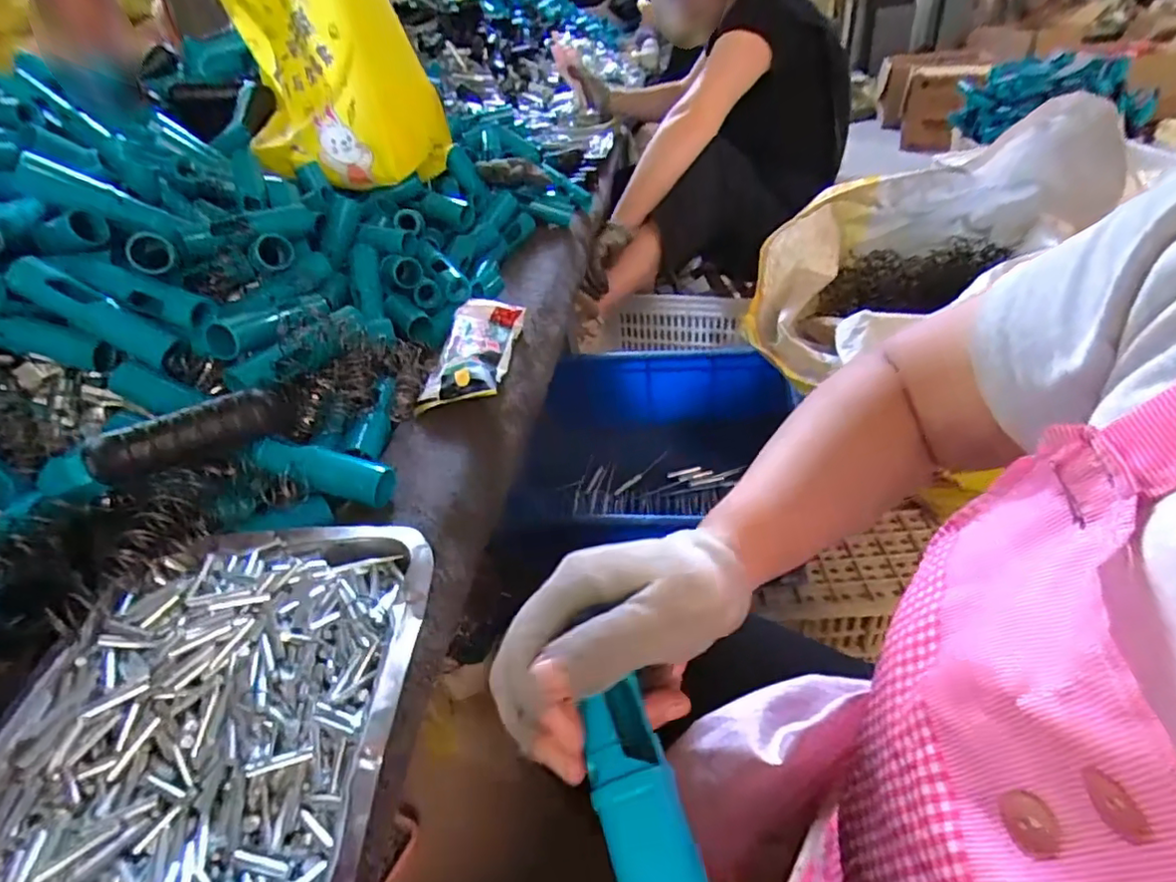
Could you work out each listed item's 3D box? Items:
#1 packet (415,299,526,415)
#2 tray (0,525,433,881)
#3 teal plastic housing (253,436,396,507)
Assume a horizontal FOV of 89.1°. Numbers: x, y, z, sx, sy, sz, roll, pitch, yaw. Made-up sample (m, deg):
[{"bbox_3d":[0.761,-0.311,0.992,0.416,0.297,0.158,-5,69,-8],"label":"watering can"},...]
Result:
[{"bbox_3d":[-0.105,-0.086,0.559,0.065,0.023,0.167,-2,37,6],"label":"packet"},{"bbox_3d":[-0.172,0.136,0.258,0.175,0.037,0.248,-6,37,0],"label":"tray"},{"bbox_3d":[-0.181,0.019,0.409,0.093,0.023,0.024,17,39,-2],"label":"teal plastic housing"}]

